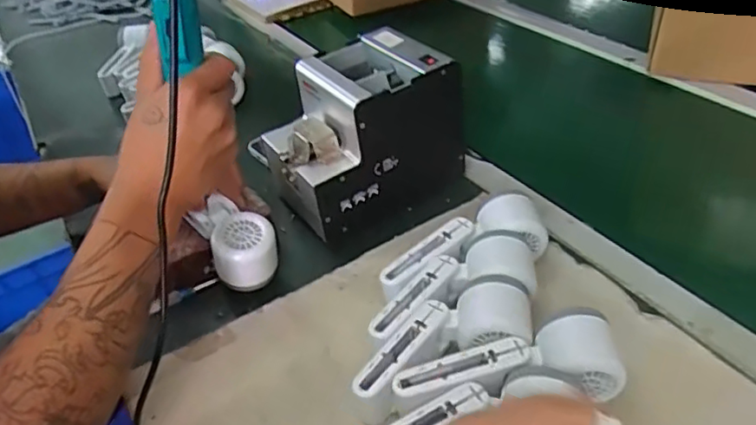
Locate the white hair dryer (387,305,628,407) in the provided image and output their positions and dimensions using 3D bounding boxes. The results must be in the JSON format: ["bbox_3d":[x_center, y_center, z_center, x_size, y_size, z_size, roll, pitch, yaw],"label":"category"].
[{"bbox_3d":[0.097,0.113,0.459,0.169,0.046,0.061,-6,39,1],"label":"white hair dryer"}]

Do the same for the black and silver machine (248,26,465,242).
[{"bbox_3d":[-0.019,-0.086,0.655,0.182,0.143,0.130,-26,42,-22],"label":"black and silver machine"}]

